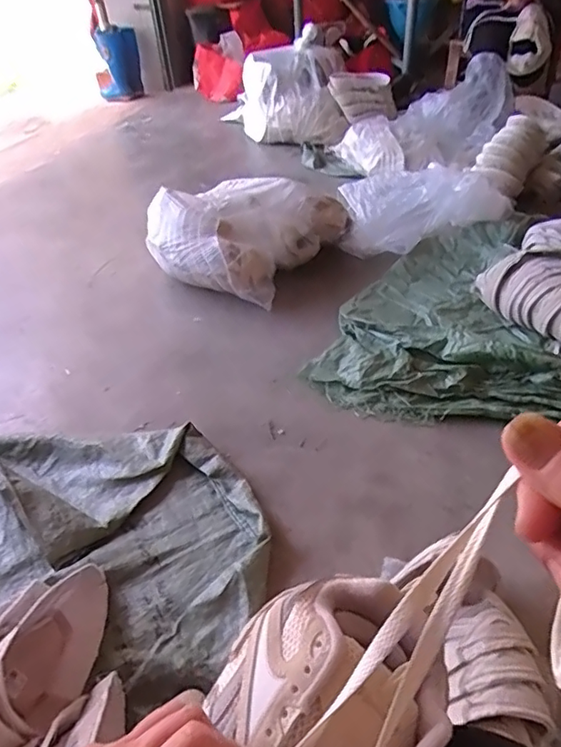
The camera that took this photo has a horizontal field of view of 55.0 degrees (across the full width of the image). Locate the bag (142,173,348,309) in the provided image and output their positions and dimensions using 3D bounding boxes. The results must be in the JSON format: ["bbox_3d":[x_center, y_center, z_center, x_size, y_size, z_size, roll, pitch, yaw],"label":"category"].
[{"bbox_3d":[-0.108,-0.394,1.474,0.418,0.198,0.450,21,49,26],"label":"bag"}]

